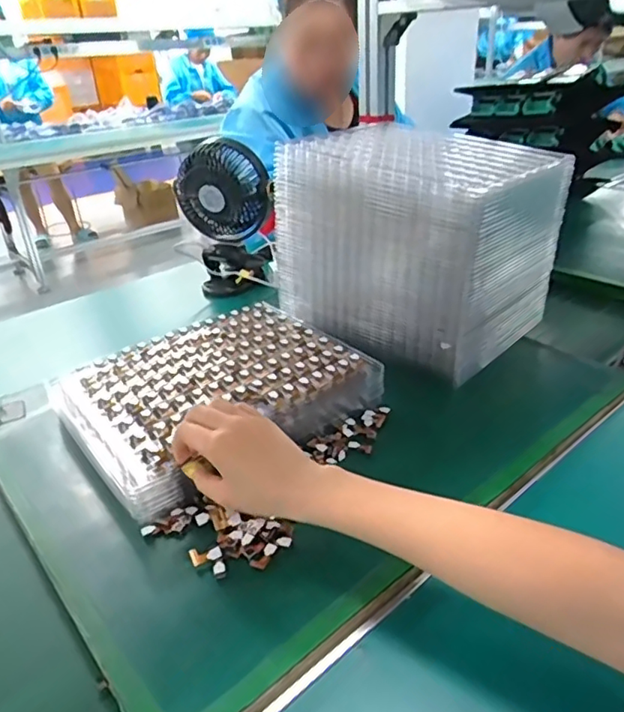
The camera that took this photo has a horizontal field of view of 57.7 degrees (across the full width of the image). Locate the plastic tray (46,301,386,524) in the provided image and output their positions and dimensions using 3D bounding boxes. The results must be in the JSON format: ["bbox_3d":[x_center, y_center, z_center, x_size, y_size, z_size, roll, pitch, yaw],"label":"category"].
[{"bbox_3d":[-0.103,0.023,0.595,0.287,0.041,0.225,-24,43,-33],"label":"plastic tray"}]

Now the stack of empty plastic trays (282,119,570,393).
[{"bbox_3d":[0.131,-0.150,0.723,0.276,0.223,0.232,23,38,39],"label":"stack of empty plastic trays"}]

